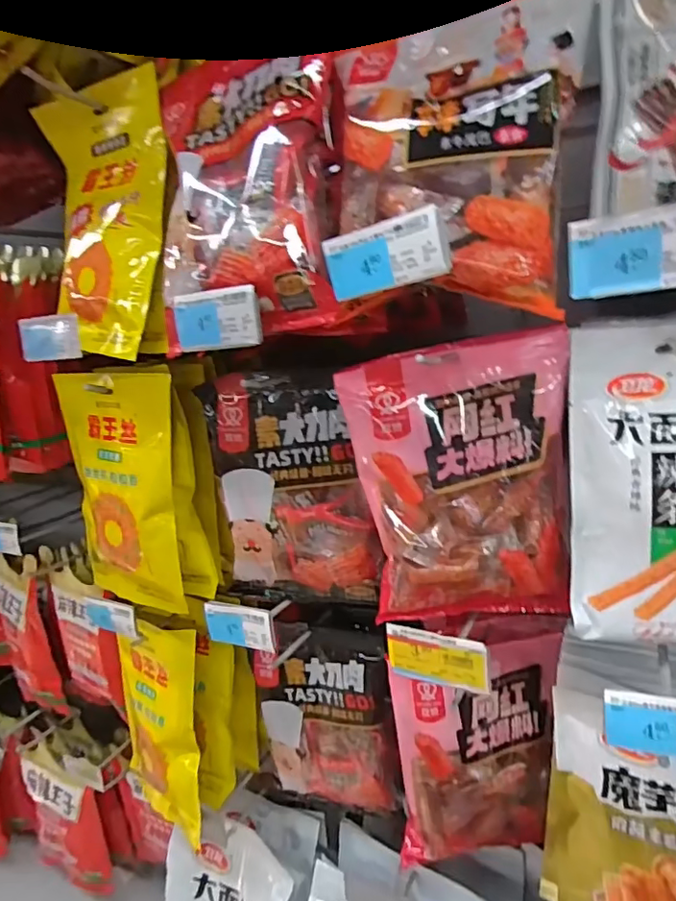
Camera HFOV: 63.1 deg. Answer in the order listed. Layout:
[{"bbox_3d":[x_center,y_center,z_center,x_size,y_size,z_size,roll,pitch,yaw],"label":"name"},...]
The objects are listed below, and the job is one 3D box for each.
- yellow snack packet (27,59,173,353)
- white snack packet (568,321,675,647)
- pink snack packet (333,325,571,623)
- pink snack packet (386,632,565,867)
[{"bbox_3d":[-0.238,-0.229,0.552,0.176,0.268,0.032,5,-1,34],"label":"yellow snack packet"},{"bbox_3d":[0.255,0.027,0.422,0.141,0.246,0.014,-1,3,16],"label":"white snack packet"},{"bbox_3d":[0.108,0.031,0.472,0.174,0.232,0.051,-8,16,-1],"label":"pink snack packet"},{"bbox_3d":[0.147,0.318,0.568,0.169,0.229,0.035,-6,6,-2],"label":"pink snack packet"}]

